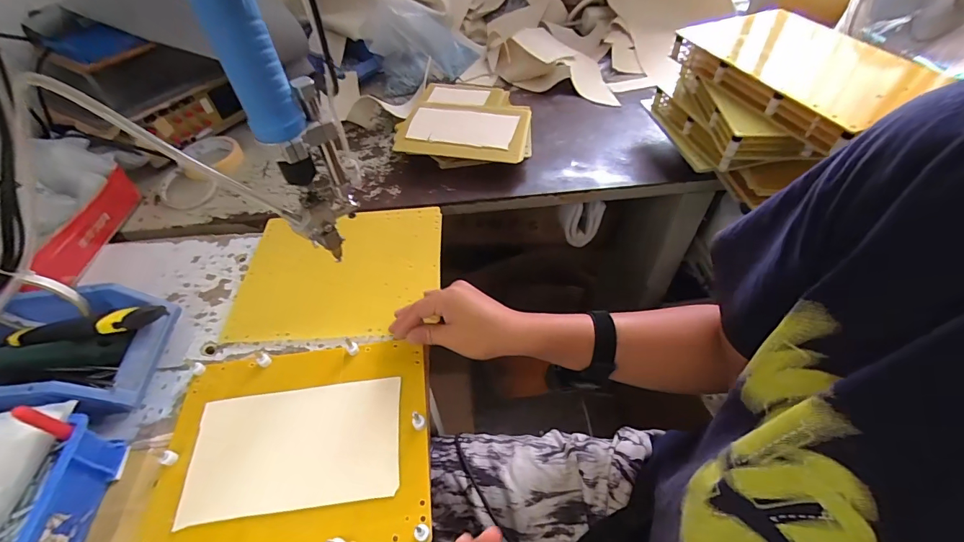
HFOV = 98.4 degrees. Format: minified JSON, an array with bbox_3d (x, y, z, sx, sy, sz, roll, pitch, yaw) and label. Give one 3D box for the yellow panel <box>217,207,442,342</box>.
[{"bbox_3d":[-0.178,-0.005,0.533,0.244,0.007,0.202,-2,51,0],"label":"yellow panel"}]

